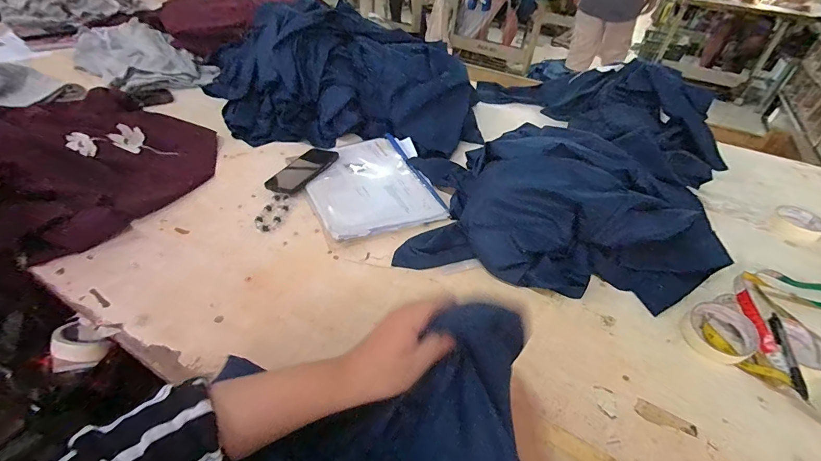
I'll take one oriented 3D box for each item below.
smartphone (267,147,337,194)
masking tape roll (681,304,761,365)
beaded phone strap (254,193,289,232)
[{"bbox_3d":[-0.226,-0.133,0.807,0.088,0.005,0.179,20,43,16],"label":"smartphone"},{"bbox_3d":[0.437,0.145,0.536,0.085,0.028,0.082,3,42,-3],"label":"masking tape roll"},{"bbox_3d":[-0.249,-0.034,0.694,0.046,0.008,0.098,12,42,7],"label":"beaded phone strap"}]

